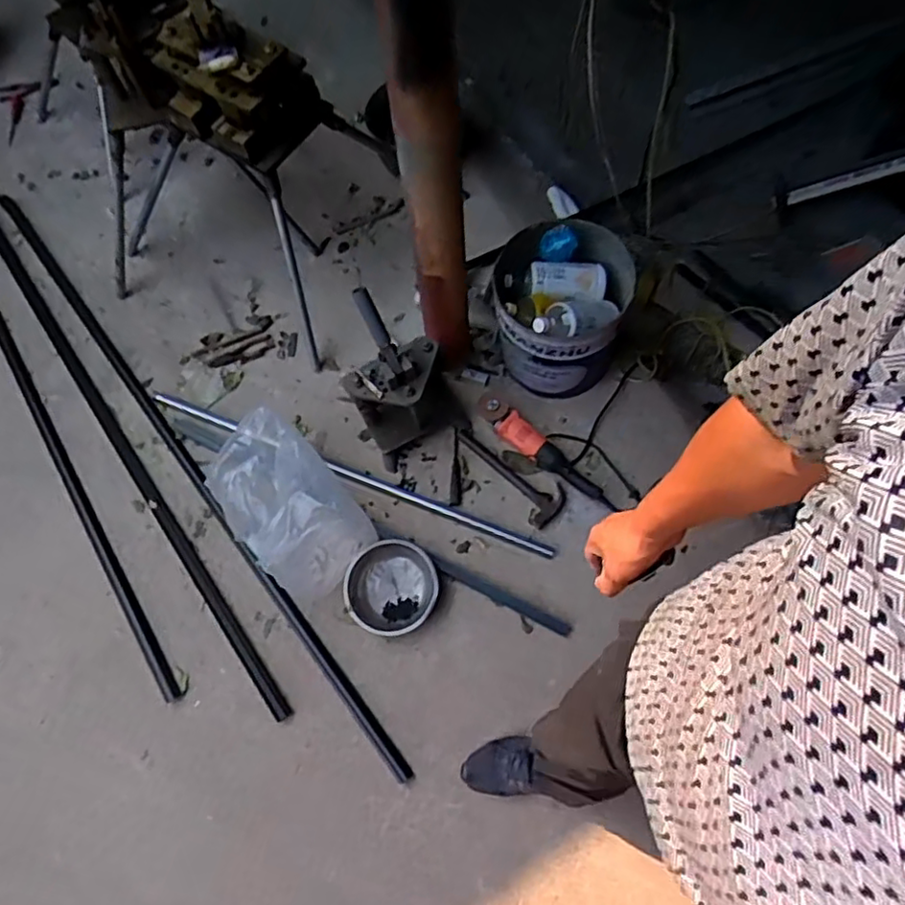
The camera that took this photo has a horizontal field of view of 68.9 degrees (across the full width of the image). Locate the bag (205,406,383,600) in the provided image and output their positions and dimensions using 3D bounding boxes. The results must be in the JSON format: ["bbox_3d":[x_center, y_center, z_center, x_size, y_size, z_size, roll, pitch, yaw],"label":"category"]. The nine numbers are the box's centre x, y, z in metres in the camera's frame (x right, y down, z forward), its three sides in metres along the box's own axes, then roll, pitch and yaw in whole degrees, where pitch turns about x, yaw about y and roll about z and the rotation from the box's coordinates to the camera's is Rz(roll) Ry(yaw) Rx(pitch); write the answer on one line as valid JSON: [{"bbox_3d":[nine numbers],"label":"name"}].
[{"bbox_3d":[-0.383,0.103,1.472,0.255,0.233,0.399,-42,70,-15],"label":"bag"}]

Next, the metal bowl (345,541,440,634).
[{"bbox_3d":[-0.138,0.305,1.487,0.202,0.070,0.199,-1,65,2],"label":"metal bowl"}]

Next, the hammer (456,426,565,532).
[{"bbox_3d":[0.142,0.039,1.607,0.108,0.026,0.319,-39,70,-14],"label":"hammer"}]

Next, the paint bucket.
[{"bbox_3d":[0.240,-0.316,1.554,0.297,0.355,0.304,-1,65,2],"label":"paint bucket"}]

